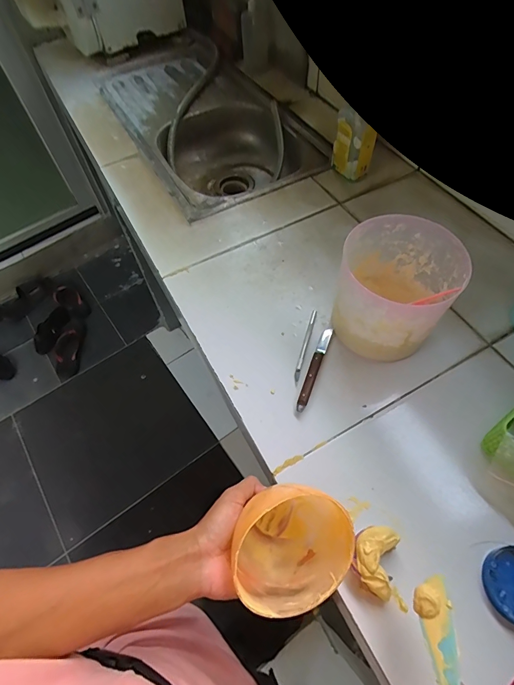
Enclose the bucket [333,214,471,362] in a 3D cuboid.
[{"bbox_3d":[0.199,-0.073,0.555,0.151,0.152,0.162,-1,58,2],"label":"bucket"}]

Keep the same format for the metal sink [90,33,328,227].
[{"bbox_3d":[-0.146,-0.601,1.053,0.419,0.155,0.800,-27,61,-12],"label":"metal sink"}]

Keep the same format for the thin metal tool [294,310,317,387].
[{"bbox_3d":[0.078,0.004,0.598,0.008,0.004,0.143,14,60,11],"label":"thin metal tool"}]

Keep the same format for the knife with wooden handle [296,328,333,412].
[{"bbox_3d":[0.090,0.037,0.574,0.016,0.010,0.151,18,61,13],"label":"knife with wooden handle"}]

